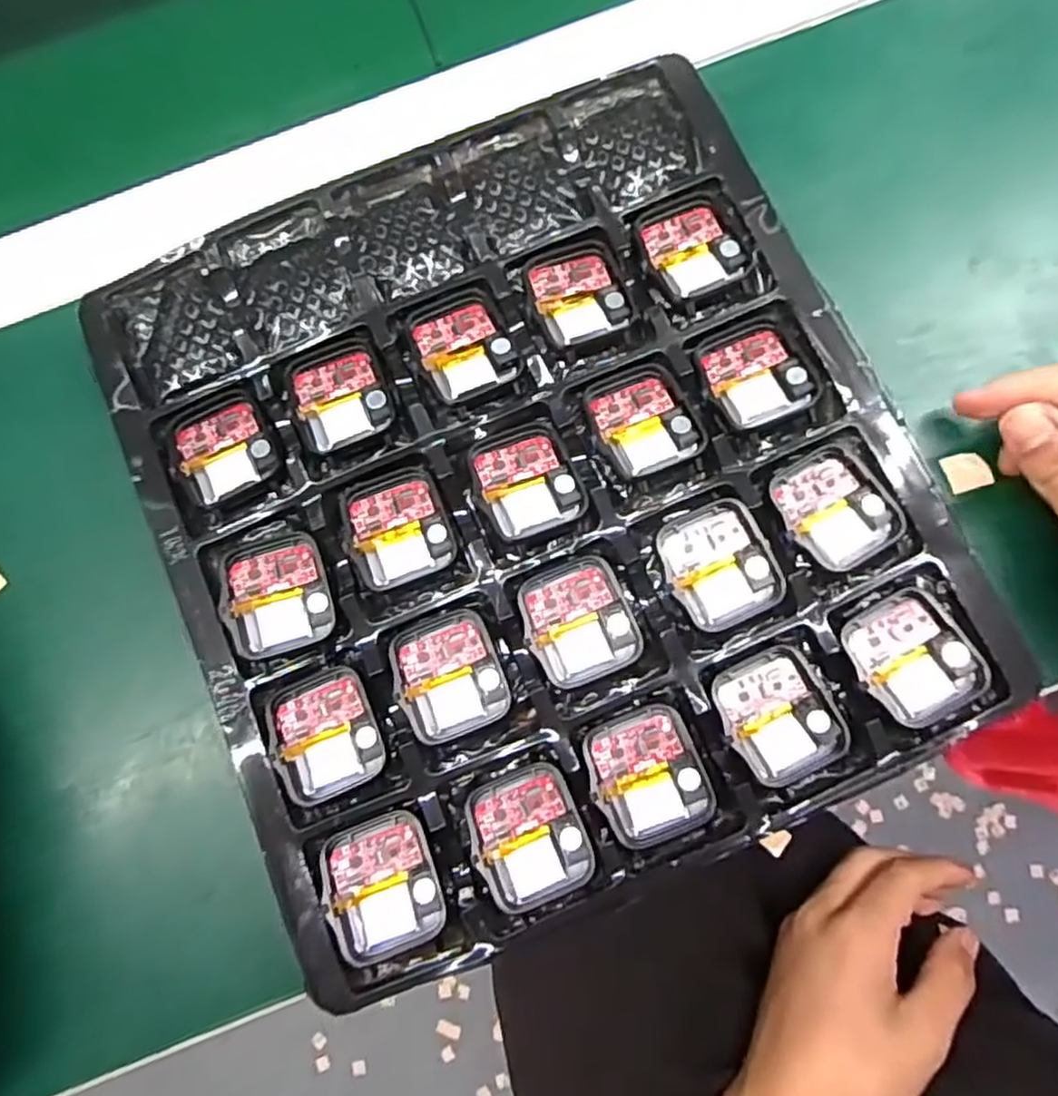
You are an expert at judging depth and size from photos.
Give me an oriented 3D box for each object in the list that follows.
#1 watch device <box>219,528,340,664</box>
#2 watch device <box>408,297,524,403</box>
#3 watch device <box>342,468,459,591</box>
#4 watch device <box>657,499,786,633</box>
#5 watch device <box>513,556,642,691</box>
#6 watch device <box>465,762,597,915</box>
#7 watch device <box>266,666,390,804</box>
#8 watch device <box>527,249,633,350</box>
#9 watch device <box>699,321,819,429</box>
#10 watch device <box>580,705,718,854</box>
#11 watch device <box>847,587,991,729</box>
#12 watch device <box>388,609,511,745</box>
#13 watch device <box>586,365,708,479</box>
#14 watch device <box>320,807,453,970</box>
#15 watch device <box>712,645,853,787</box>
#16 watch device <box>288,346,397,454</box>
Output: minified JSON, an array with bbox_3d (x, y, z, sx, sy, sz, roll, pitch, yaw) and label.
[{"bbox_3d":[-0.092,0.017,0.261,0.038,0.006,0.042,-21,79,-1],"label":"watch device"},{"bbox_3d":[-0.025,-0.077,0.277,0.034,0.005,0.039,-28,80,-3],"label":"watch device"},{"bbox_3d":[-0.049,-0.008,0.267,0.036,0.005,0.041,-22,79,-2],"label":"watch device"},{"bbox_3d":[0.068,0.006,0.256,0.036,0.006,0.042,-23,79,-2],"label":"watch device"},{"bbox_3d":[0.018,0.026,0.258,0.036,0.006,0.043,-21,79,-1],"label":"watch device"},{"bbox_3d":[0.000,0.098,0.244,0.036,0.010,0.042,-23,79,-2],"label":"watch device"},{"bbox_3d":[-0.072,0.066,0.254,0.037,0.005,0.042,-23,79,-2],"label":"watch device"},{"bbox_3d":[0.019,-0.097,0.278,0.032,0.004,0.038,-22,79,-2],"label":"watch device"},{"bbox_3d":[0.085,-0.066,0.268,0.036,0.007,0.040,-20,79,-1],"label":"watch device"},{"bbox_3d":[0.040,0.077,0.245,0.036,0.009,0.043,-22,79,-2],"label":"watch device"},{"bbox_3d":[0.133,0.038,0.248,0.035,0.010,0.042,-30,80,-3],"label":"watch device"},{"bbox_3d":[-0.029,0.045,0.256,0.036,0.006,0.043,-23,79,-2],"label":"watch device"},{"bbox_3d":[0.043,-0.048,0.267,0.036,0.004,0.041,-23,79,-2],"label":"watch device"},{"bbox_3d":[-0.049,0.114,0.242,0.037,0.009,0.043,-19,79,-1],"label":"watch device"},{"bbox_3d":[0.086,0.057,0.248,0.038,0.007,0.042,-21,79,-1],"label":"watch device"},{"bbox_3d":[-0.072,-0.058,0.275,0.034,0.004,0.037,-24,79,-2],"label":"watch device"}]

